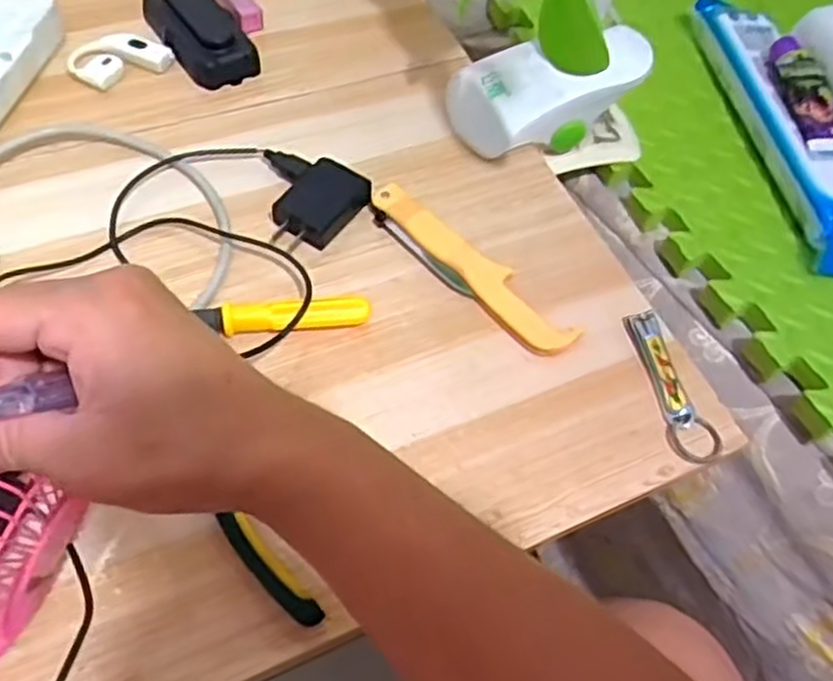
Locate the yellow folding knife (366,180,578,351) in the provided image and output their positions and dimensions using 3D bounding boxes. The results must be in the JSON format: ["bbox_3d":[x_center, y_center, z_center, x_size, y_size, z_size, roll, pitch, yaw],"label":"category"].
[{"bbox_3d":[0.031,-0.044,0.451,0.151,0.019,0.026,39,63,20],"label":"yellow folding knife"}]

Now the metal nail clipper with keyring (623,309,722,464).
[{"bbox_3d":[0.149,0.024,0.426,0.030,0.017,0.093,-7,57,-8],"label":"metal nail clipper with keyring"}]

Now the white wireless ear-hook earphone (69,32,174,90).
[{"bbox_3d":[-0.210,-0.199,0.529,0.067,0.012,0.041,-25,61,-18],"label":"white wireless ear-hook earphone"}]

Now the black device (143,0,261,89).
[{"bbox_3d":[-0.158,-0.230,0.549,0.056,0.026,0.106,-28,62,-20],"label":"black device"}]

